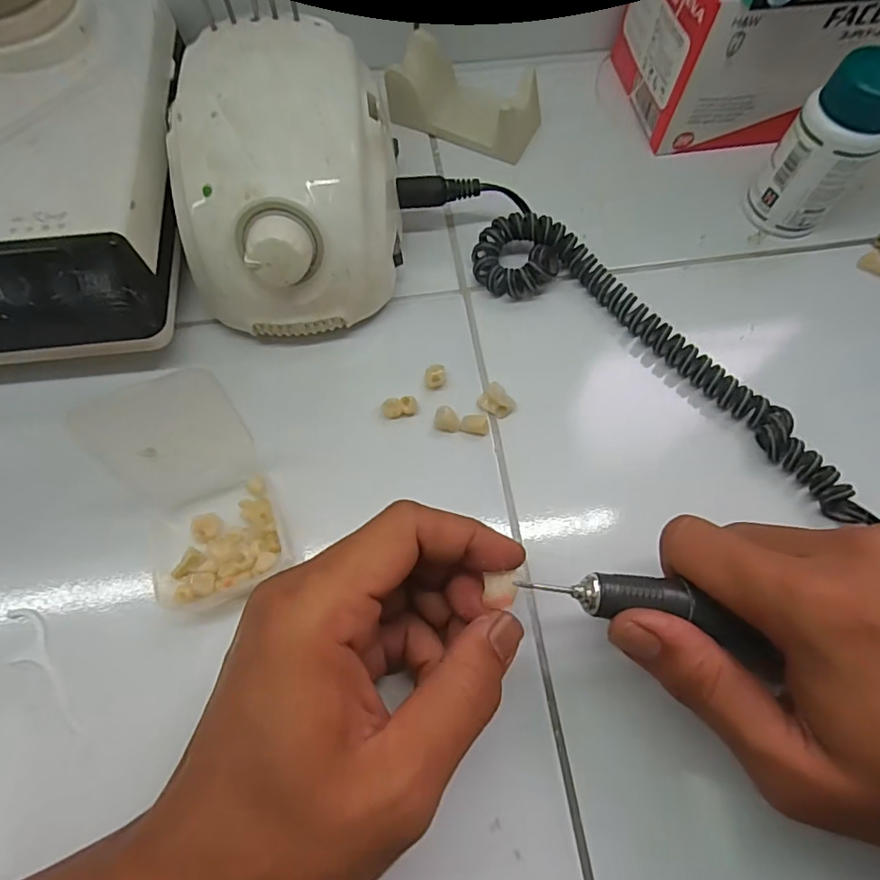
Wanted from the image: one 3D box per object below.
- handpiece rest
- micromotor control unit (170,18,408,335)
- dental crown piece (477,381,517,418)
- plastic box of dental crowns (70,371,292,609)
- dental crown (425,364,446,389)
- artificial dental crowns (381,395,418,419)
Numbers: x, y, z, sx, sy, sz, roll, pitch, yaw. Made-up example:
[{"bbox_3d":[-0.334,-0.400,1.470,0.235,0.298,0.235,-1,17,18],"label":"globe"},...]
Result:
[{"bbox_3d":[0.017,-0.215,0.335,0.091,0.033,0.055,20,68,6],"label":"handpiece rest"},{"bbox_3d":[-0.071,-0.127,0.271,0.097,0.081,0.130,-4,68,-4],"label":"micromotor control unit"},{"bbox_3d":[0.029,-0.019,0.268,0.014,0.008,0.017,-42,75,-17],"label":"dental crown piece"},{"bbox_3d":[-0.102,0.024,0.219,0.055,0.055,0.078,-18,69,-9],"label":"plastic box of dental crowns"},{"bbox_3d":[-0.002,-0.032,0.273,0.011,0.009,0.010,1,68,-2],"label":"dental crown"},{"bbox_3d":[-0.020,-0.016,0.266,0.017,0.008,0.009,-12,69,-7],"label":"artificial dental crowns"}]

